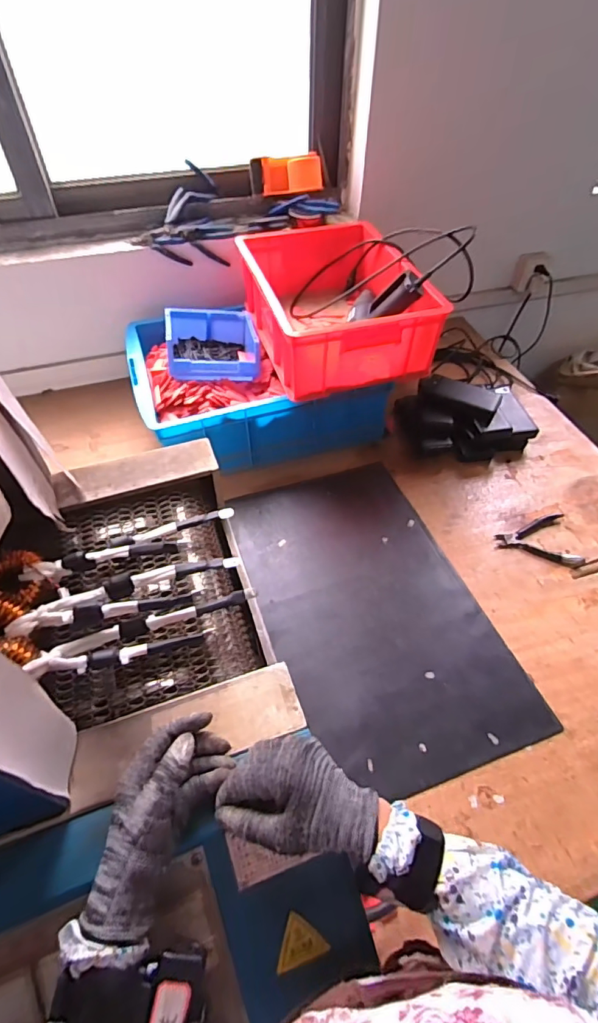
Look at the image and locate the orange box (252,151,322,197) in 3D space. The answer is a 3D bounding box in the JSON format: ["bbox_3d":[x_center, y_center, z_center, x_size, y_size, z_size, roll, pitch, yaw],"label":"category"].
[{"bbox_3d":[-0.028,-0.744,1.049,0.158,0.062,0.052,-1,51,-2],"label":"orange box"}]

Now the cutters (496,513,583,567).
[{"bbox_3d":[0.438,0.051,0.877,0.141,0.015,0.115,-1,50,2],"label":"cutters"}]

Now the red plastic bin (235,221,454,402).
[{"bbox_3d":[0.067,-0.422,0.965,0.300,0.149,0.400,-14,52,-12],"label":"red plastic bin"}]

